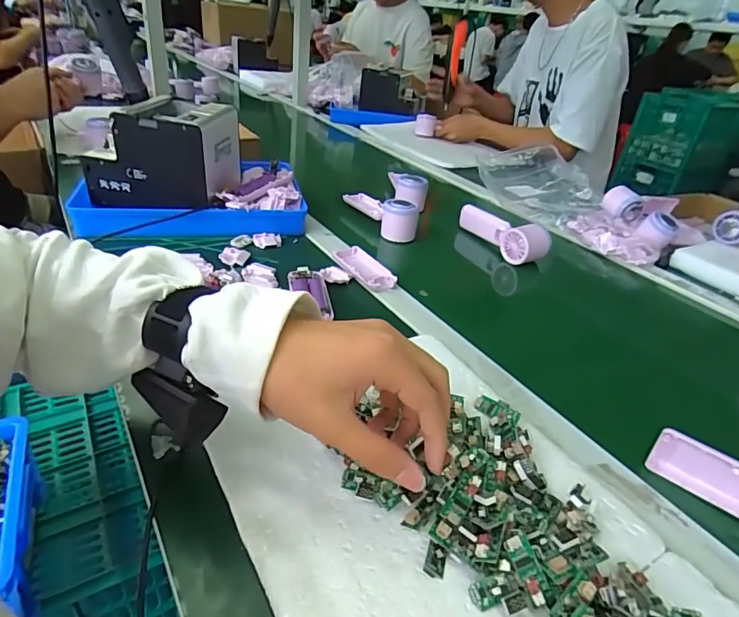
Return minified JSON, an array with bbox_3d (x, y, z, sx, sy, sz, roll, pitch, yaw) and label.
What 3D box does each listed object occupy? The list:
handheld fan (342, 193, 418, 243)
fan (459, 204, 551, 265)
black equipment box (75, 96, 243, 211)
[{"bbox_3d":[0.017,-0.166,0.785,0.043,0.060,0.172,-12,37,-27],"label":"handheld fan"},{"bbox_3d":[0.208,-0.124,0.757,0.038,0.058,0.168,-12,37,-27],"label":"fan"},{"bbox_3d":[-0.301,-0.227,0.686,0.192,0.119,0.152,8,32,2],"label":"black equipment box"}]

